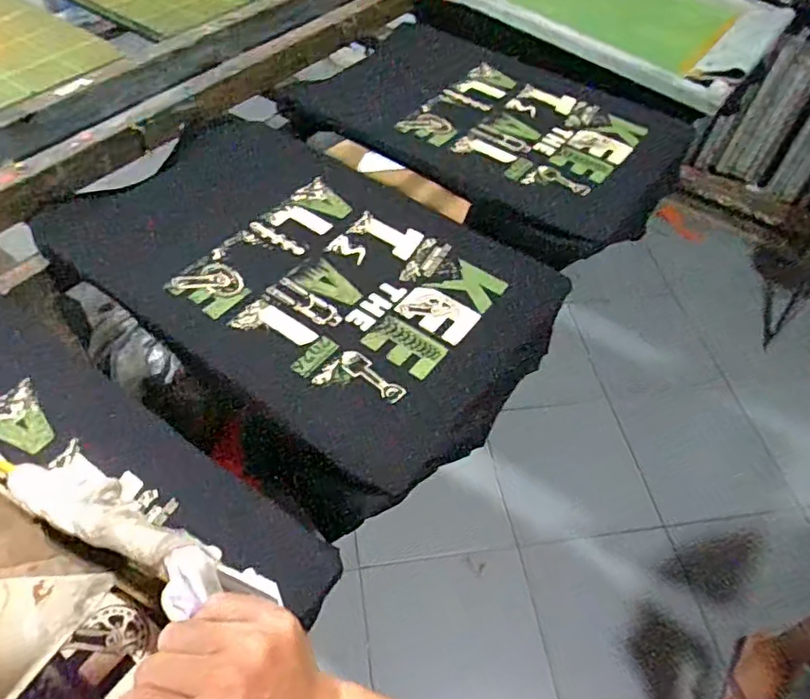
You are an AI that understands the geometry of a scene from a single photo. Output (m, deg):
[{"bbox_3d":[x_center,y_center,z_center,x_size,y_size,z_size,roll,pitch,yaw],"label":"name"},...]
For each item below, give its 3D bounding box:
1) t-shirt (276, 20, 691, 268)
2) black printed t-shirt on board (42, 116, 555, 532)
[{"bbox_3d":[0.145,-0.408,1.037,0.647,0.046,0.416,36,58,23],"label":"t-shirt"},{"bbox_3d":[-0.140,-0.109,0.806,0.649,0.039,0.423,37,58,23],"label":"black printed t-shirt on board"}]

